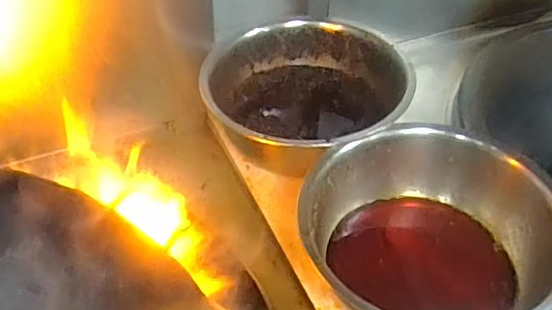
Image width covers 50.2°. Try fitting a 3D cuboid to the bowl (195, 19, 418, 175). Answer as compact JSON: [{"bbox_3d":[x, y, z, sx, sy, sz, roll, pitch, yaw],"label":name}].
[{"bbox_3d":[0.060,-0.099,1.090,0.345,0.165,0.338,0,44,0],"label":"bowl"}]

